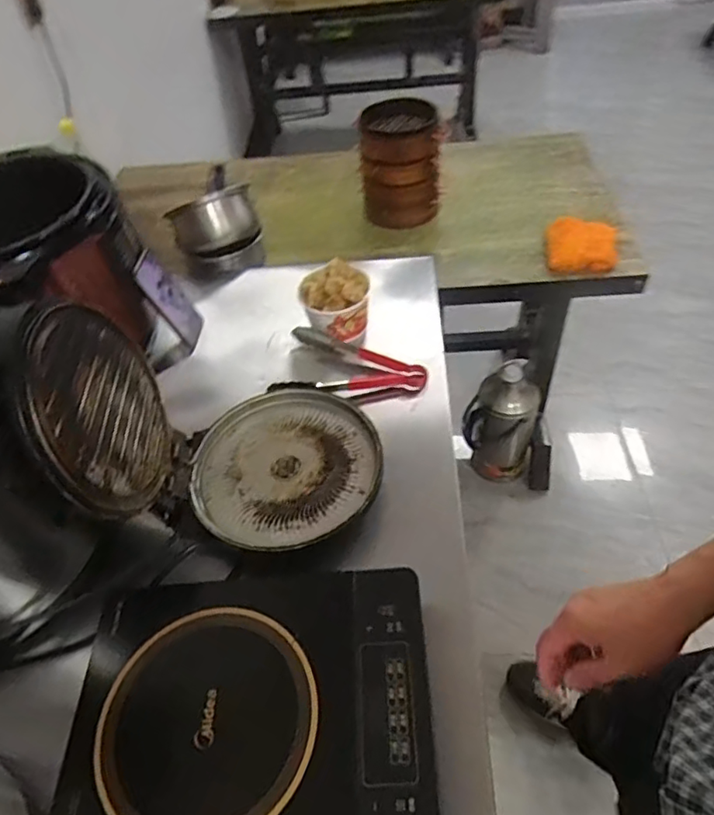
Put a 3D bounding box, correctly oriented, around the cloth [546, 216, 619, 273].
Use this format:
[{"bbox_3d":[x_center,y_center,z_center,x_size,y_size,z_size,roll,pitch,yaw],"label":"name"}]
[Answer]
[{"bbox_3d":[0.453,-0.329,1.181,0.133,0.026,0.164,5,50,9],"label":"cloth"}]

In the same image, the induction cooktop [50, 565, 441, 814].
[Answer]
[{"bbox_3d":[-0.110,0.303,0.574,0.355,0.059,0.271,-3,49,3],"label":"induction cooktop"}]

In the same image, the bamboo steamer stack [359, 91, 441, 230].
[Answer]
[{"bbox_3d":[0.096,-0.515,1.283,0.167,0.230,0.147,2,49,7],"label":"bamboo steamer stack"}]

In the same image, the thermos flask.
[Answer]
[{"bbox_3d":[0.386,0.038,1.615,0.181,0.369,0.145,35,60,30],"label":"thermos flask"}]

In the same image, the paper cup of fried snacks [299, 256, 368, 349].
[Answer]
[{"bbox_3d":[-0.035,-0.173,0.961,0.114,0.097,0.104,-10,49,-3],"label":"paper cup of fried snacks"}]

